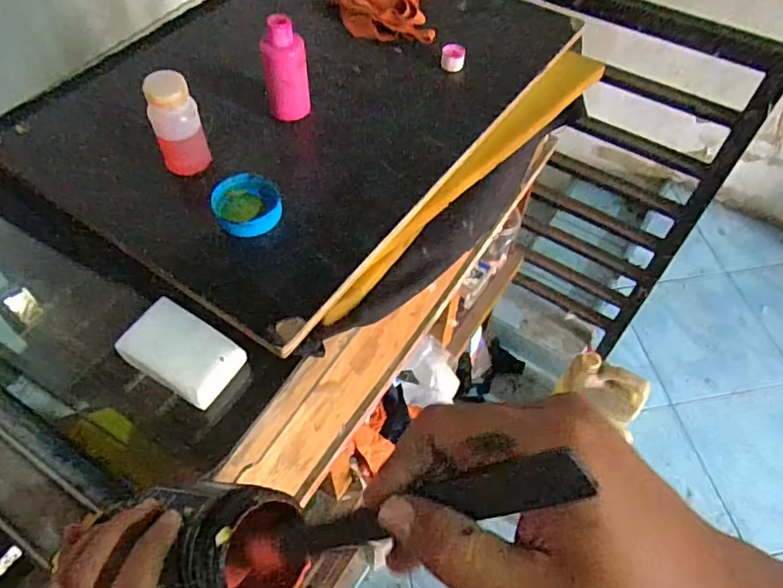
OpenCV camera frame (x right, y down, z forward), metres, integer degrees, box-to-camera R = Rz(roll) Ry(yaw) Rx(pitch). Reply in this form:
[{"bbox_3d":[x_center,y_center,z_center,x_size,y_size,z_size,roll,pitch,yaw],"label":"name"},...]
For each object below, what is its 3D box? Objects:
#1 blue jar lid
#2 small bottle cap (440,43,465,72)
[{"bbox_3d":[-0.135,-0.086,0.525,0.060,0.024,0.063,-9,55,-8],"label":"blue jar lid"},{"bbox_3d":[0.074,-0.284,0.671,0.028,0.022,0.026,1,54,-1],"label":"small bottle cap"}]

